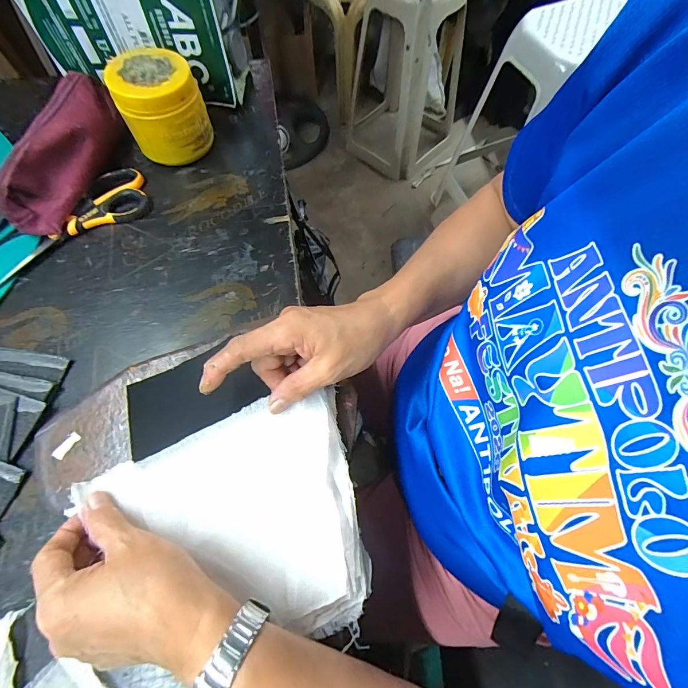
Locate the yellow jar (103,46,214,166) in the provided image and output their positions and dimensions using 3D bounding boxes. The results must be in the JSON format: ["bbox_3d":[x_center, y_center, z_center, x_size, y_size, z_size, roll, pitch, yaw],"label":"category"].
[{"bbox_3d":[-0.218,-0.282,0.443,0.092,0.098,0.082,-26,68,-12],"label":"yellow jar"}]

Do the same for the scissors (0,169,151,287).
[{"bbox_3d":[-0.321,-0.145,0.425,0.192,0.017,0.077,-37,70,-16],"label":"scissors"}]

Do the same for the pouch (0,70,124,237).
[{"bbox_3d":[-0.325,-0.230,0.434,0.067,0.071,0.216,1,65,0],"label":"pouch"}]

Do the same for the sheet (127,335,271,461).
[{"bbox_3d":[-0.128,0.040,0.302,0.106,0.009,0.068,-28,61,-11],"label":"sheet"}]

